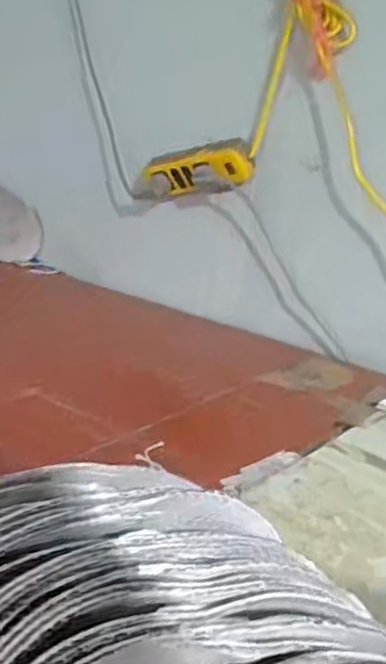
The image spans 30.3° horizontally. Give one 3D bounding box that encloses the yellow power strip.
[{"bbox_3d":[-0.003,-0.242,1.107,0.200,0.057,0.031,-2,13,33],"label":"yellow power strip"}]

